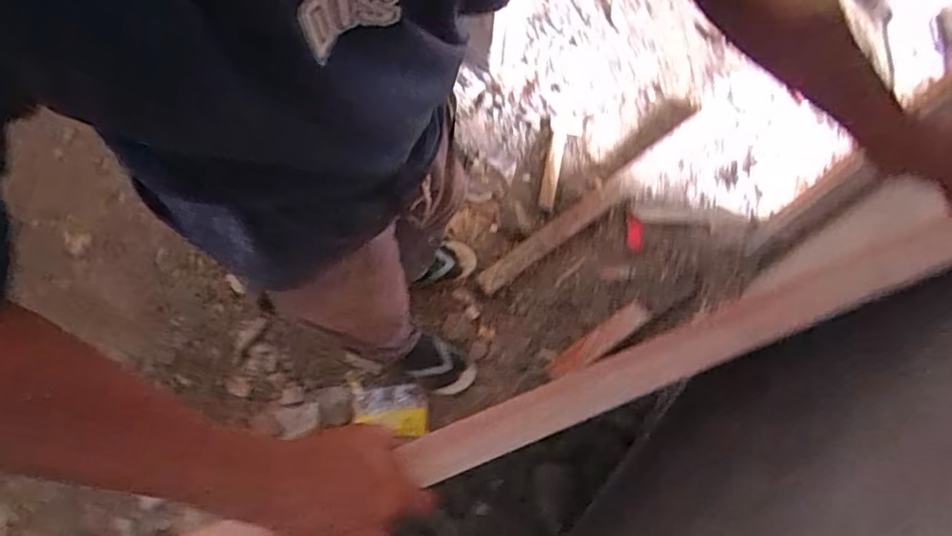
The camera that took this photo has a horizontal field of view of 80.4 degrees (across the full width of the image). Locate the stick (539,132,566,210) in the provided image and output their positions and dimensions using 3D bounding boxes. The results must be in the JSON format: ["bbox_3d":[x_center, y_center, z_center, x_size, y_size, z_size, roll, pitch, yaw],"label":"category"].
[{"bbox_3d":[0.195,-0.254,1.448,0.040,0.029,0.213,11,70,3],"label":"stick"}]

